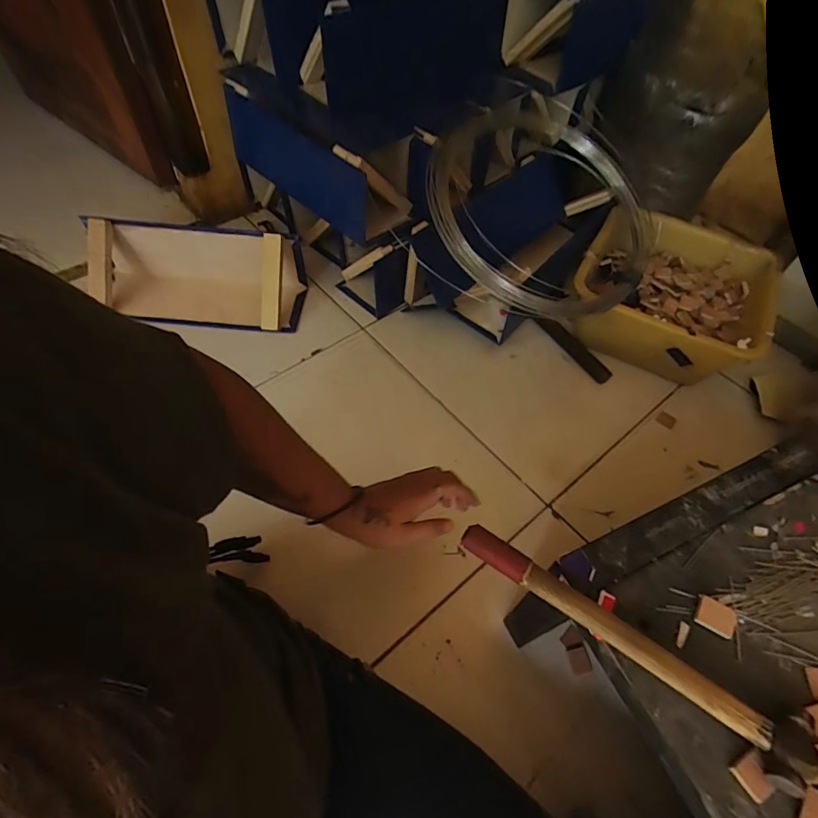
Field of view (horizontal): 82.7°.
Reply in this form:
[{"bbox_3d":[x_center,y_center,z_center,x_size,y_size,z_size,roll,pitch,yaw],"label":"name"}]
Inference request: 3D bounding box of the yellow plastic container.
[{"bbox_3d":[0.408,-0.174,0.747,0.269,0.119,0.267,27,58,16],"label":"yellow plastic container"}]

